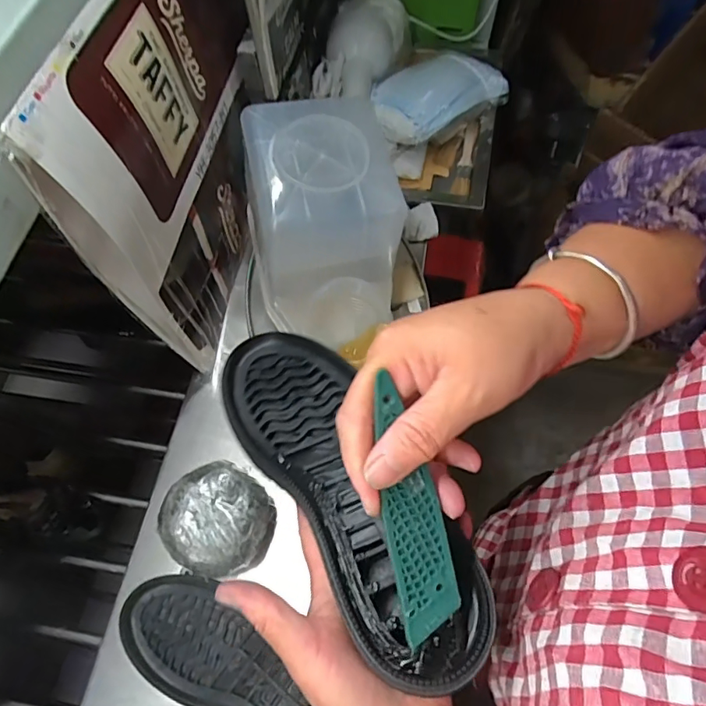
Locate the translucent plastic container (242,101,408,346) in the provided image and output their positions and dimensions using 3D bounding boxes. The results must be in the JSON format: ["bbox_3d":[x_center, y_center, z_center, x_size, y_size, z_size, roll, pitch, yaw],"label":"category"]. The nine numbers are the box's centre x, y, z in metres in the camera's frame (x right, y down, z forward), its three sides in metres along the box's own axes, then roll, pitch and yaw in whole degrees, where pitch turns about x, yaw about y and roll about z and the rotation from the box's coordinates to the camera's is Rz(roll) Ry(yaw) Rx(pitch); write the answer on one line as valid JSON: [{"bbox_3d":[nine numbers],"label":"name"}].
[{"bbox_3d":[-0.028,-0.132,0.520,0.137,0.156,0.186,-6,63,-6],"label":"translucent plastic container"}]

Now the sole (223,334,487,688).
[{"bbox_3d":[-0.013,0.068,0.308,0.081,0.036,0.253,-26,47,-15],"label":"sole"}]

